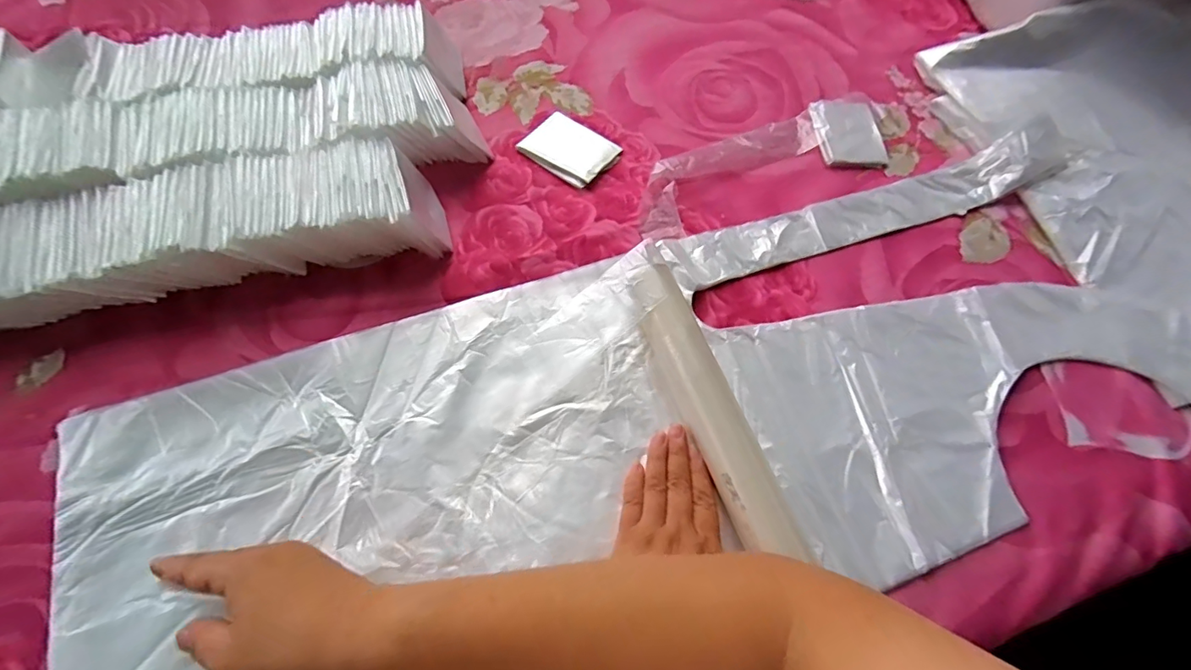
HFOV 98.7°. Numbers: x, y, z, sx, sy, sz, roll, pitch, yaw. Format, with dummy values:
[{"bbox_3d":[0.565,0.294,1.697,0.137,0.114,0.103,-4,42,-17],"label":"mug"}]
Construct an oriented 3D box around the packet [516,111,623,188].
[{"bbox_3d":[-0.025,-0.187,0.513,0.085,0.008,0.069,38,67,14],"label":"packet"}]

